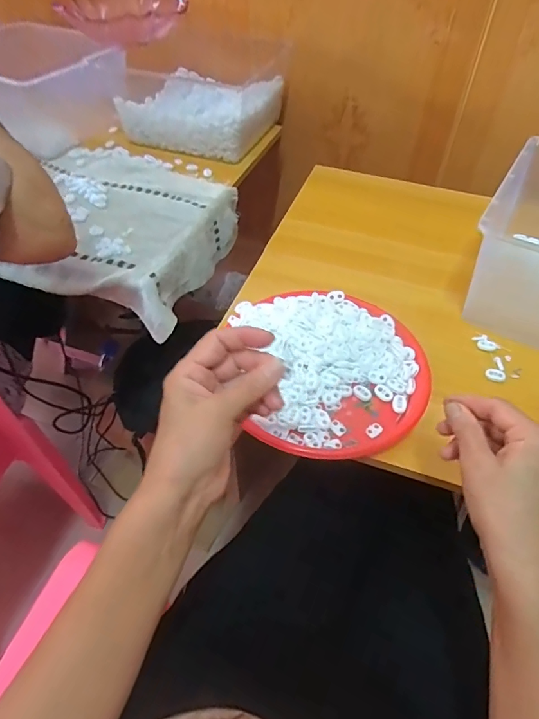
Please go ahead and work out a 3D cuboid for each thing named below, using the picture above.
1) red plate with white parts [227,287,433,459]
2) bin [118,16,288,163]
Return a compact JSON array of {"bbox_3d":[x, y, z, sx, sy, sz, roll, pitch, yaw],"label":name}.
[{"bbox_3d":[0.073,0.006,0.536,0.204,0.046,0.213,0,48,0],"label":"red plate with white parts"},{"bbox_3d":[-0.146,-0.544,0.931,0.296,0.151,0.262,16,50,14],"label":"bin"}]

